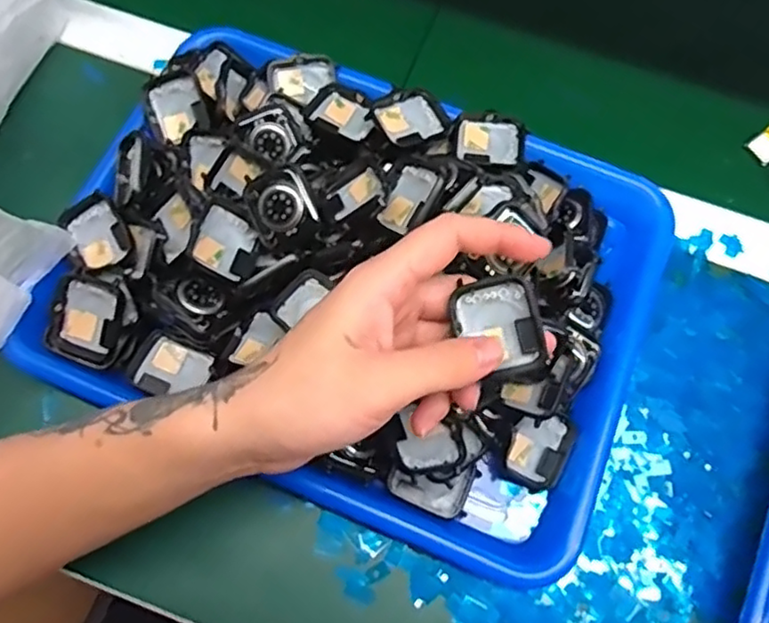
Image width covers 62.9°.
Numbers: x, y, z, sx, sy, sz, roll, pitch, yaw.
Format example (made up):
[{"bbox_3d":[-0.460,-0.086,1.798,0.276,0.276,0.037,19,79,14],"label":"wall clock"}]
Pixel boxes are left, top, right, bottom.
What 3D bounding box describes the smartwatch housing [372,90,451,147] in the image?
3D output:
[{"bbox_3d":[0.017,-0.114,0.377,0.042,0.015,0.035,-25,73,-9],"label":"smartwatch housing"}]

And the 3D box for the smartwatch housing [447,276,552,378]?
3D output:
[{"bbox_3d":[0.053,0.008,0.283,0.037,0.011,0.045,-9,90,17],"label":"smartwatch housing"}]

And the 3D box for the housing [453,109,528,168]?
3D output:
[{"bbox_3d":[0.065,-0.106,0.389,0.043,0.009,0.034,12,71,3],"label":"housing"}]

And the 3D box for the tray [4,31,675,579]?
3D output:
[{"bbox_3d":[-0.014,-0.024,0.358,0.328,0.065,0.247,21,71,7],"label":"tray"}]

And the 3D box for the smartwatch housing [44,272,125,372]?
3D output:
[{"bbox_3d":[-0.161,0.005,0.345,0.039,0.014,0.047,19,99,-1],"label":"smartwatch housing"}]

